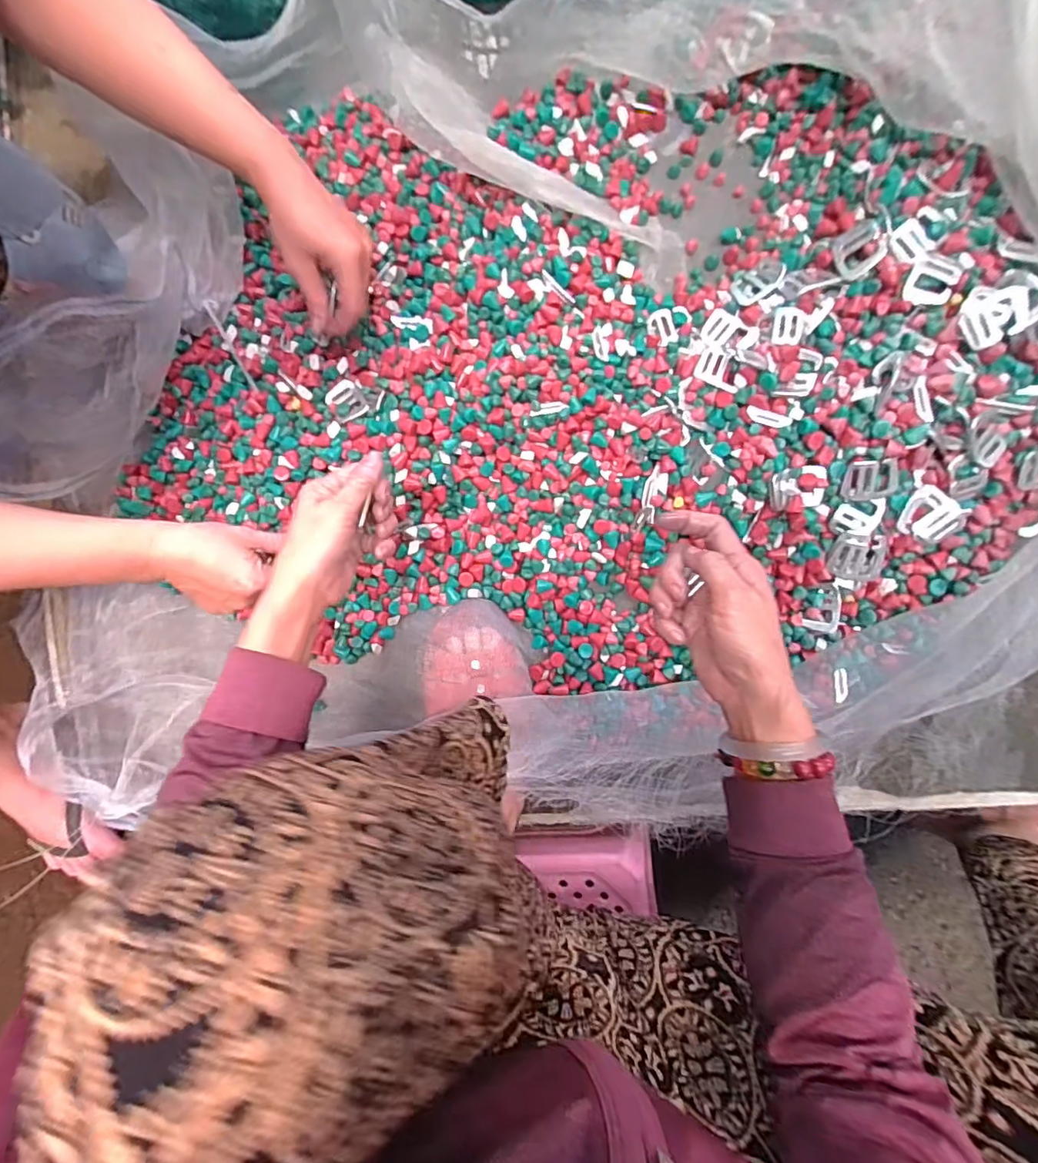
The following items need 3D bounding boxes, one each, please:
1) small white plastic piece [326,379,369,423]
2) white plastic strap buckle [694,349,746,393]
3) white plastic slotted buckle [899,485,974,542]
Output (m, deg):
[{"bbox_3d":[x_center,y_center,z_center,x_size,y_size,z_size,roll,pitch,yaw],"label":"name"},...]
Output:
[{"bbox_3d":[-0.165,-0.172,0.522,0.033,0.004,0.045,-37,71,-6],"label":"small white plastic piece"},{"bbox_3d":[0.176,-0.184,0.471,0.045,0.005,0.028,28,95,8],"label":"white plastic strap buckle"},{"bbox_3d":[0.340,-0.054,0.449,0.042,0.008,0.038,42,118,17],"label":"white plastic slotted buckle"}]

